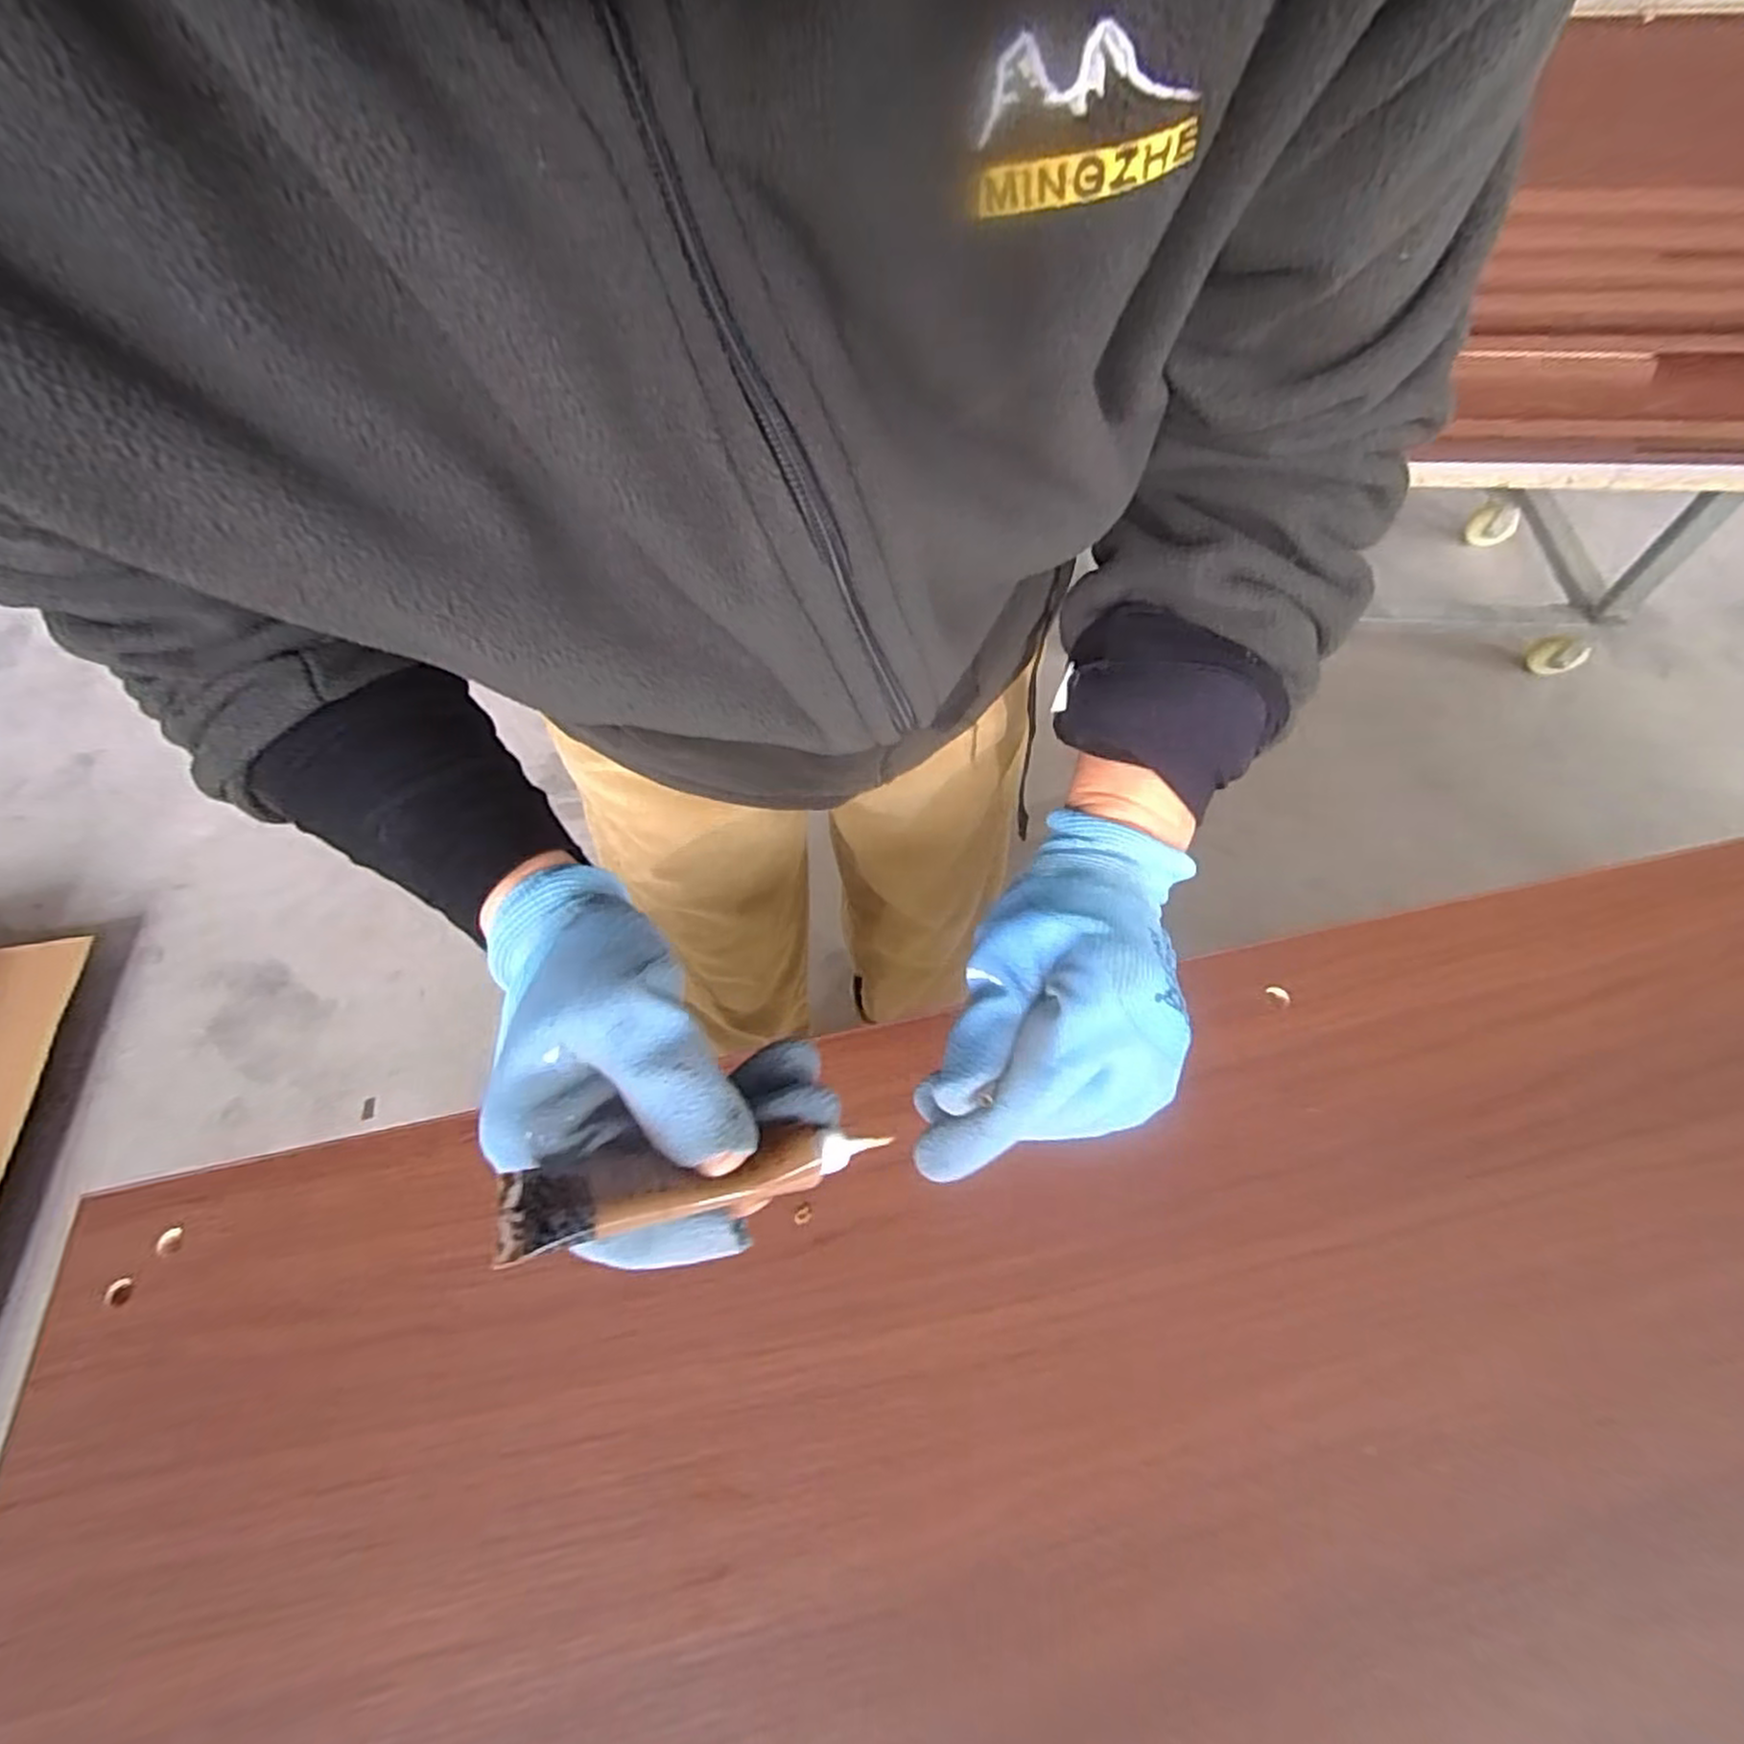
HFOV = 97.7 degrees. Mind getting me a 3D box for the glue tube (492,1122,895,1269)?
[{"bbox_3d":[-0.046,0.082,0.206,0.100,0.015,0.023,-4,57,-22],"label":"glue tube"}]

